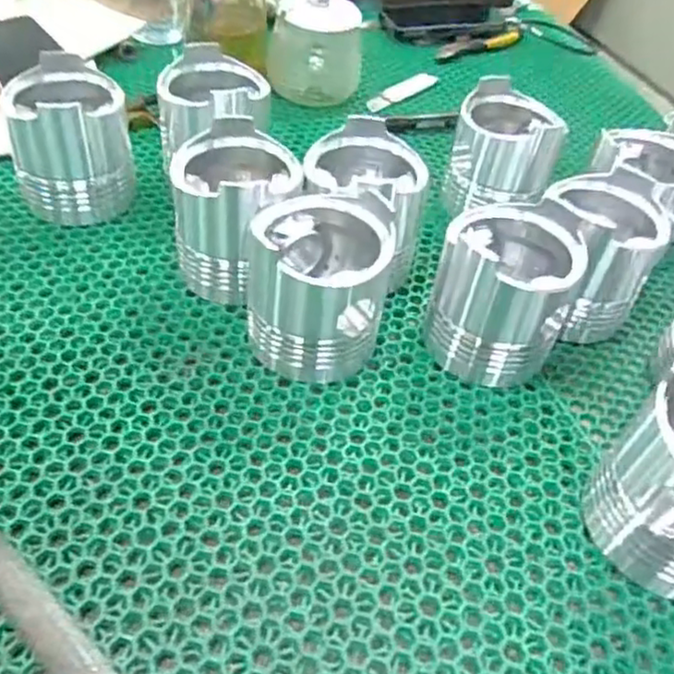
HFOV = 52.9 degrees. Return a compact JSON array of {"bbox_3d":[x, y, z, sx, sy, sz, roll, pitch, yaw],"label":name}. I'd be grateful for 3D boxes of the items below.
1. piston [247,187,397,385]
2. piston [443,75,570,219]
[{"bbox_3d":[-0.011,-0.036,0.426,0.085,0.092,0.086,13,46,6],"label":"piston"},{"bbox_3d":[0.137,-0.155,0.570,0.081,0.085,0.081,9,45,1],"label":"piston"}]

